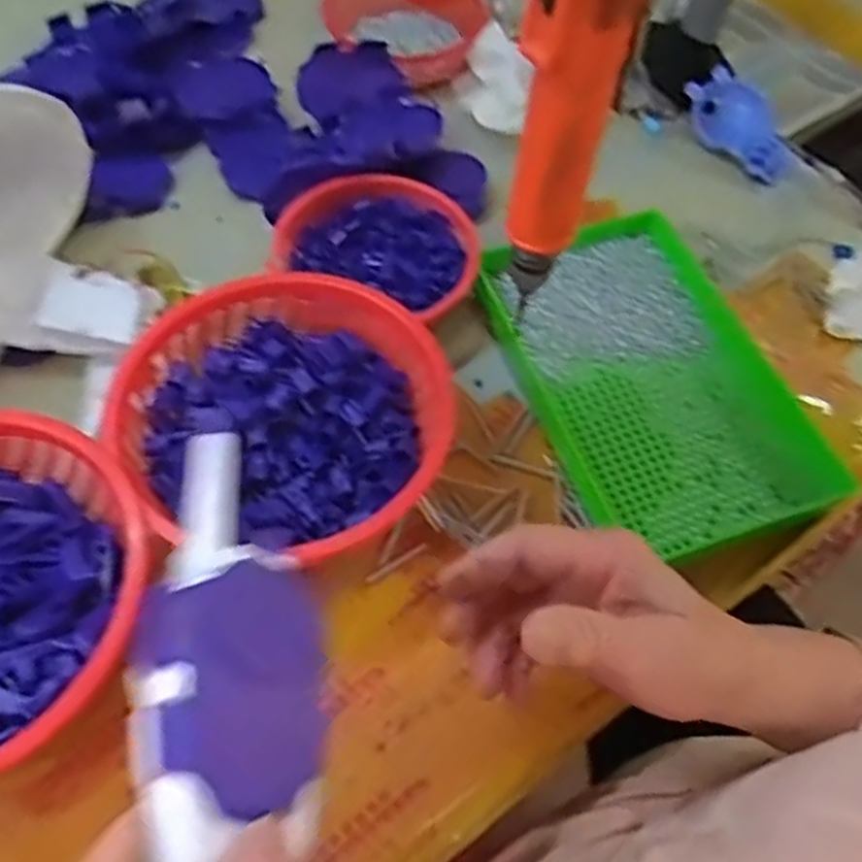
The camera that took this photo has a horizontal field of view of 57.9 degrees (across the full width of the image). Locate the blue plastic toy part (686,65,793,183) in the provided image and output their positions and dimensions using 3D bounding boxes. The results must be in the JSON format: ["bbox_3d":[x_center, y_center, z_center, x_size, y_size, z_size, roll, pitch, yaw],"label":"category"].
[{"bbox_3d":[0.255,-0.249,0.641,0.035,0.041,0.103,-35,82,-23],"label":"blue plastic toy part"}]

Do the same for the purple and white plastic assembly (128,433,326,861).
[{"bbox_3d":[-0.072,0.071,0.281,0.060,0.036,0.149,-5,59,-8],"label":"purple and white plastic assembly"}]

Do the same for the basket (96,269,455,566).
[{"bbox_3d":[-0.083,-0.001,0.449,0.181,0.073,0.177,4,58,-2],"label":"basket"}]

